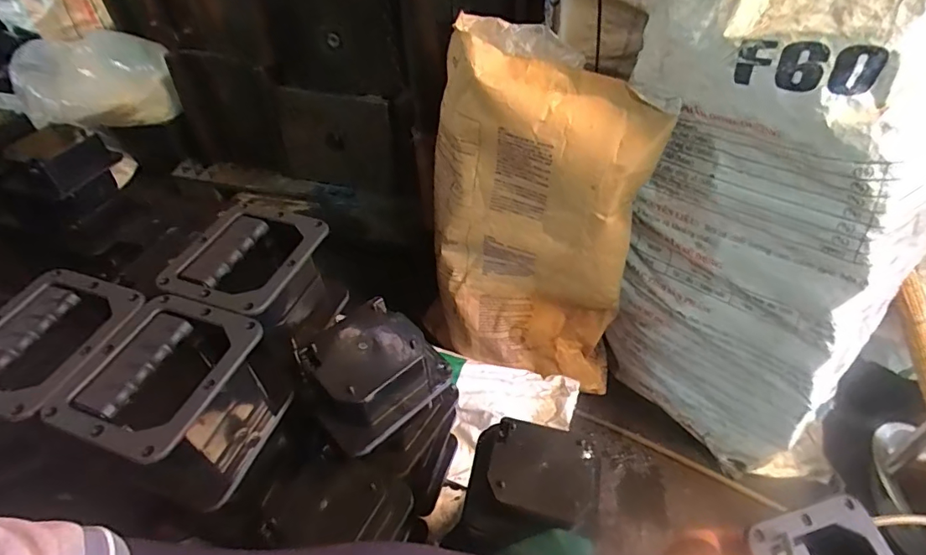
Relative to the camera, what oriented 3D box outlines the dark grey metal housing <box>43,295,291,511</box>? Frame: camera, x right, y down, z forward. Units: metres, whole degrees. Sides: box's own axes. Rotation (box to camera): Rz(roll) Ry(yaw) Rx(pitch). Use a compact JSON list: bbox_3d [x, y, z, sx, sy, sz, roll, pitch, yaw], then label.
[{"bbox_3d":[-0.278,0.127,0.510,0.144,0.137,0.151,15,49,17],"label":"dark grey metal housing"}]

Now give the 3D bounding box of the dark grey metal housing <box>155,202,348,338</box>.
[{"bbox_3d":[-0.240,0.005,0.602,0.139,0.109,0.154,15,49,17],"label":"dark grey metal housing"}]

